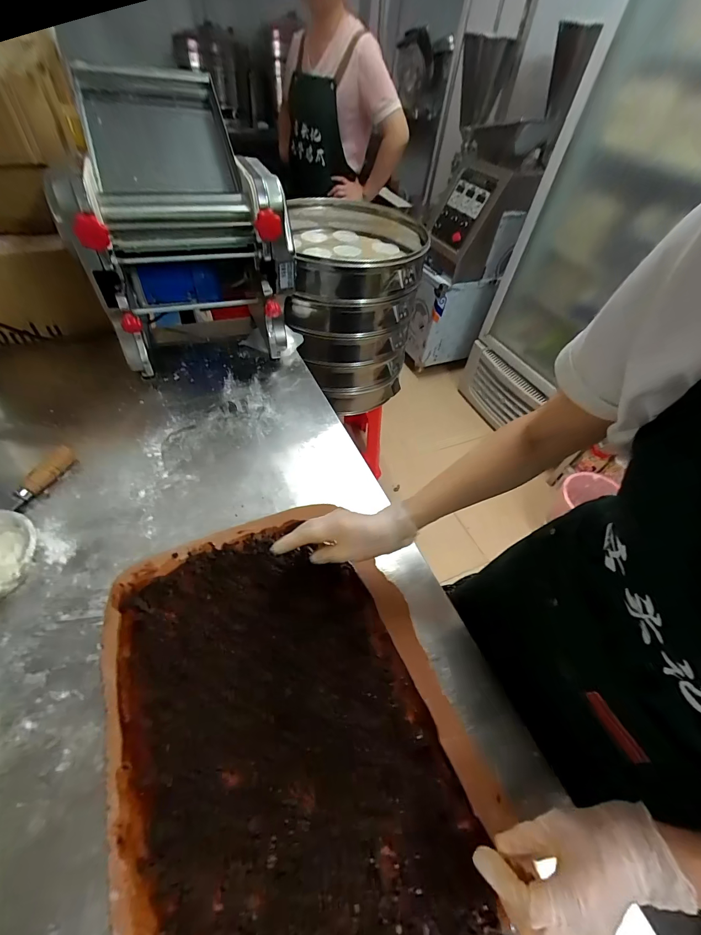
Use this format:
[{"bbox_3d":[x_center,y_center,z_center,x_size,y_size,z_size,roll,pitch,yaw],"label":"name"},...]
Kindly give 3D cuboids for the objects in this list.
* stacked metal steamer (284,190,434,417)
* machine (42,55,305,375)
[{"bbox_3d":[0.005,-0.505,1.194,0.376,0.492,0.470,0,50,-5],"label":"stacked metal steamer"},{"bbox_3d":[-0.335,-0.494,0.781,0.379,0.445,0.490,-12,53,-15],"label":"machine"}]

